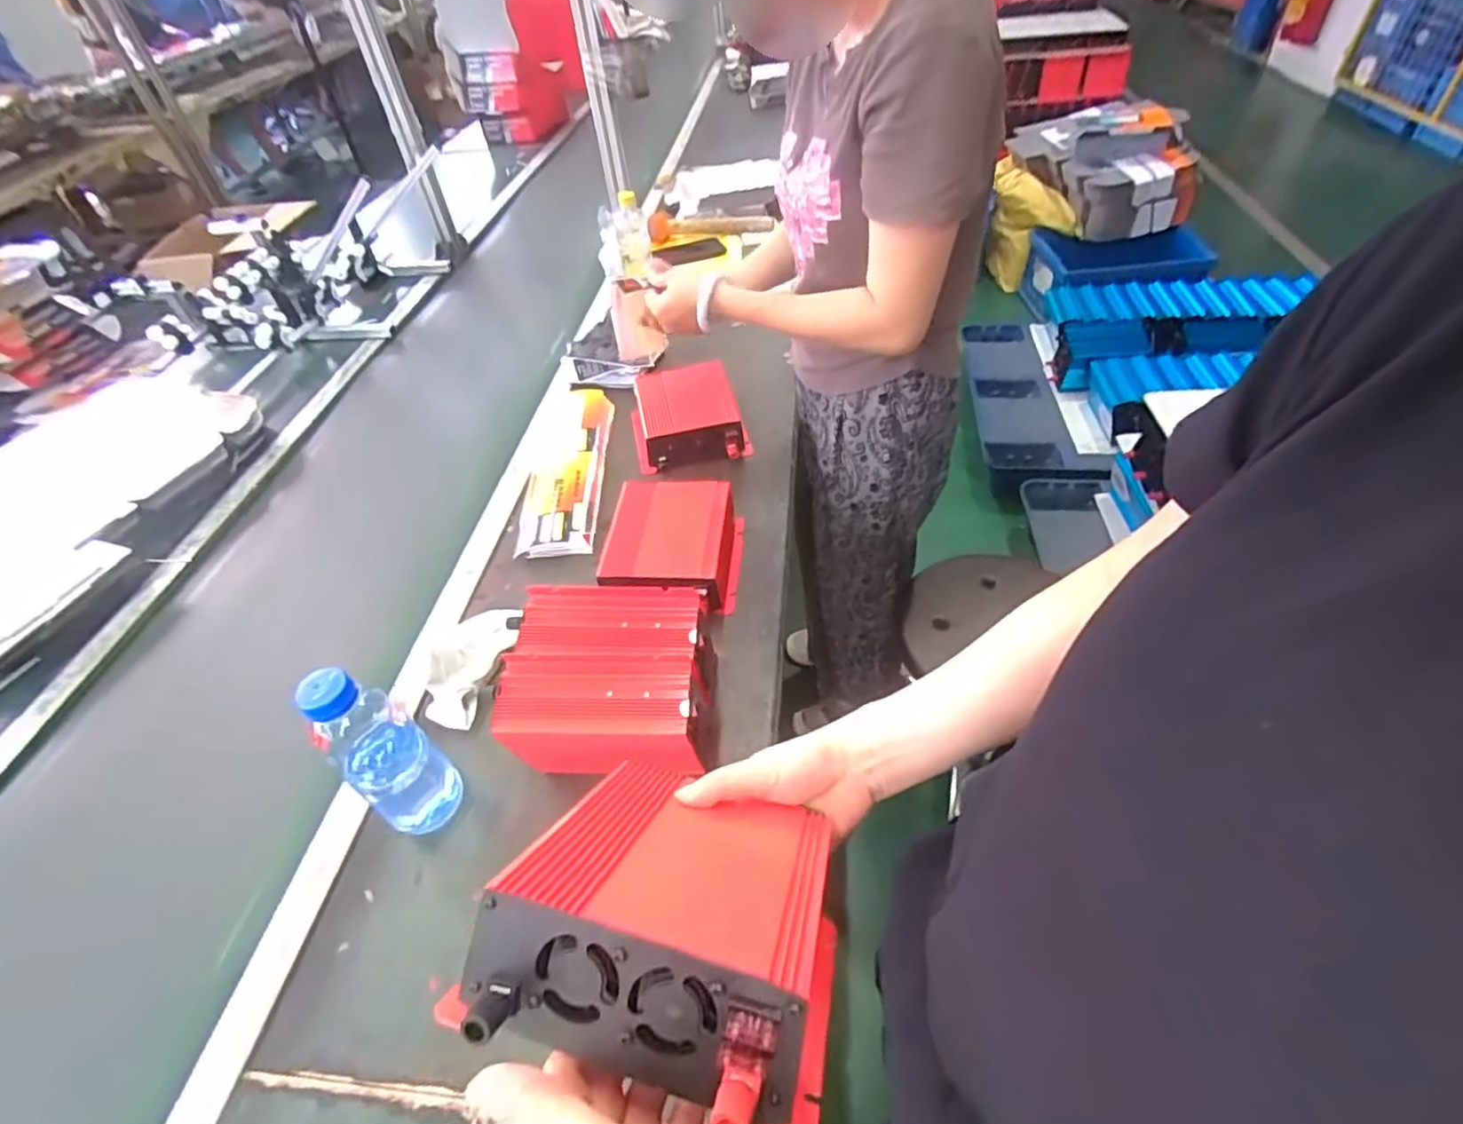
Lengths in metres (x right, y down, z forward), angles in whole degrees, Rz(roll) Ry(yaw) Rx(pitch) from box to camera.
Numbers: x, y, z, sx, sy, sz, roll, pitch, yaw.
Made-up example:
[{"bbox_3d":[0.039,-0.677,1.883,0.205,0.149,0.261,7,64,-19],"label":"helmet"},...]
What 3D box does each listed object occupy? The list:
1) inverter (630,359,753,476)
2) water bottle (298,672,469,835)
[{"bbox_3d":[-0.070,-0.227,1.028,0.165,0.061,0.179,-12,47,-4],"label":"inverter"},{"bbox_3d":[-0.309,0.169,0.600,0.058,0.218,0.070,27,55,28],"label":"water bottle"}]

